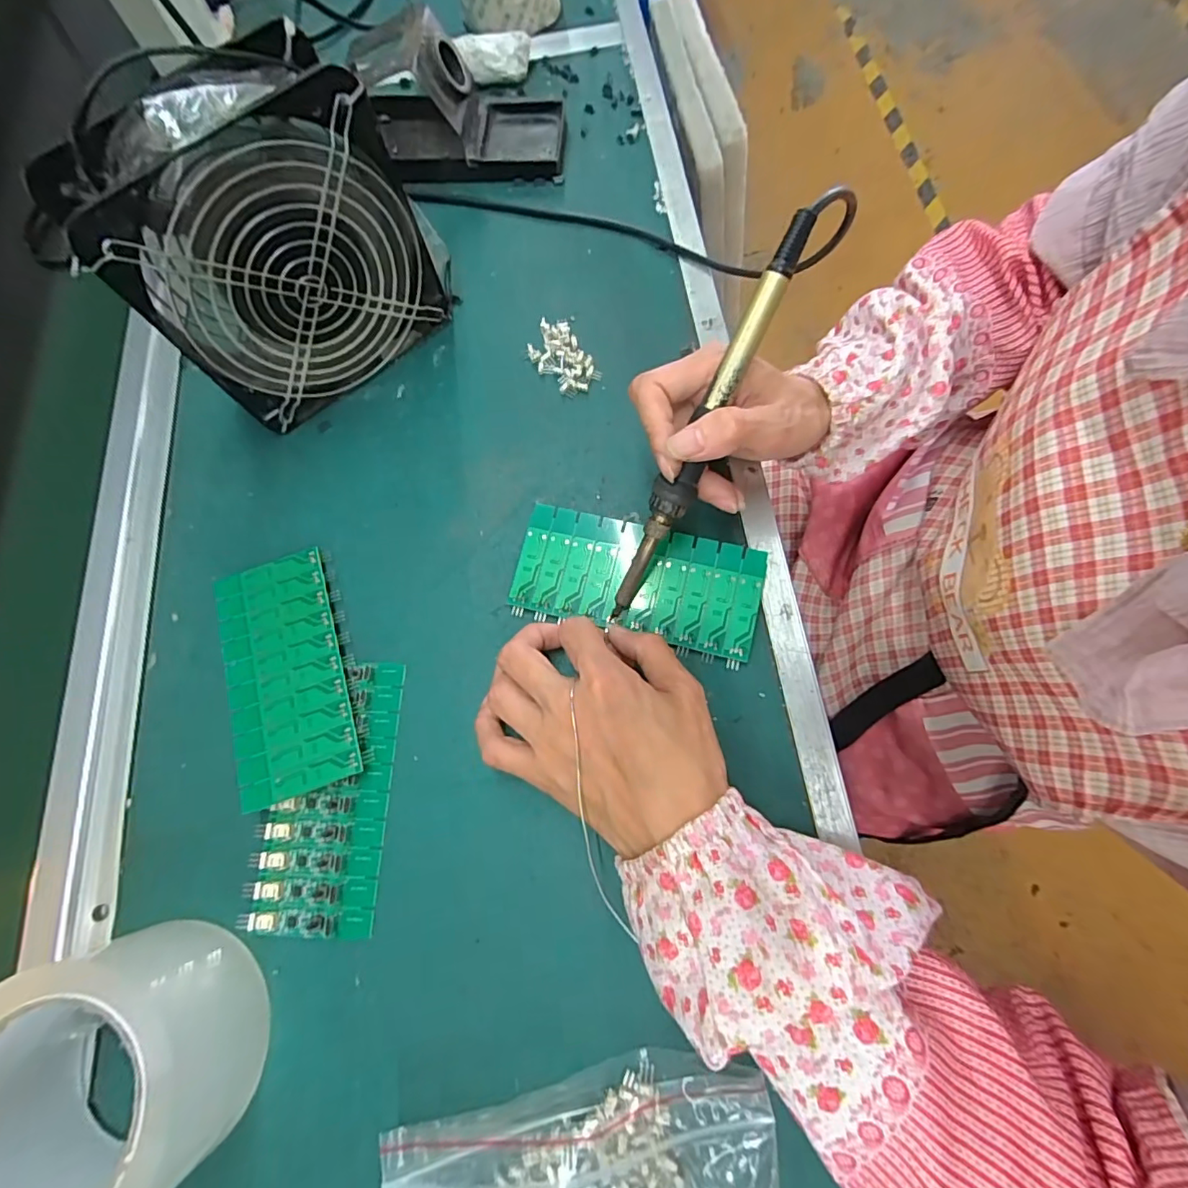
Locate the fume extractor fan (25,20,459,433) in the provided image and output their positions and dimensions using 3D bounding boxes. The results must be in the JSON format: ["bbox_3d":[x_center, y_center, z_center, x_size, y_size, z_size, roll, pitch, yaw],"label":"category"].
[{"bbox_3d":[-0.174,-0.194,0.299,0.162,0.158,0.058,-38,74,-8],"label":"fume extractor fan"}]

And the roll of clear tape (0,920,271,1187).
[{"bbox_3d":[-0.209,0.206,0.227,0.098,0.063,0.098,-1,72,3],"label":"roll of clear tape"}]

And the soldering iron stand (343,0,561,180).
[{"bbox_3d":[-0.102,-0.374,0.395,0.154,0.073,0.099,-1,73,3],"label":"soldering iron stand"}]

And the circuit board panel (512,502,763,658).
[{"bbox_3d":[0.024,-0.009,0.302,0.137,0.009,0.061,13,75,8],"label":"circuit board panel"}]

